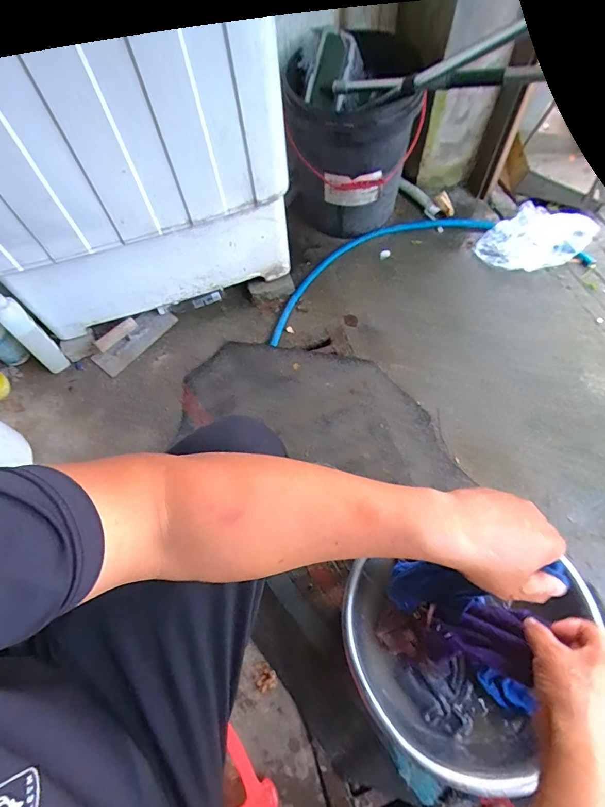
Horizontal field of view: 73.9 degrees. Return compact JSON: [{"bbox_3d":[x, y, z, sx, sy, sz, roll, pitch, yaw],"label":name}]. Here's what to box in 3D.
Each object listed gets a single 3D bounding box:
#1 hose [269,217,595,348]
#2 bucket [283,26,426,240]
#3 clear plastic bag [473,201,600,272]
[{"bbox_3d":[0.326,-0.408,1.123,0.927,0.036,0.287,-15,66,-6],"label":"hose"},{"bbox_3d":[0.116,-0.618,1.026,0.287,0.405,0.287,-1,64,3],"label":"bucket"},{"bbox_3d":[0.651,-0.462,1.120,0.295,0.070,0.219,-41,69,-15],"label":"clear plastic bag"}]

